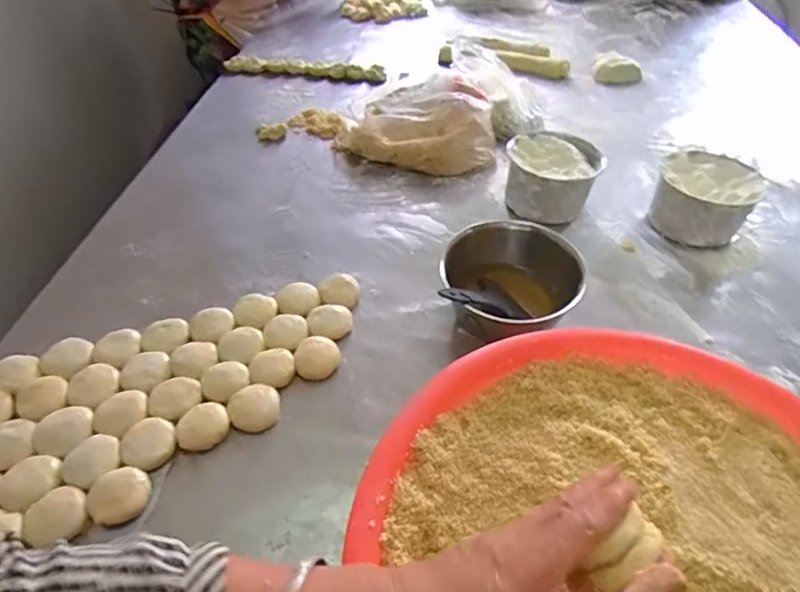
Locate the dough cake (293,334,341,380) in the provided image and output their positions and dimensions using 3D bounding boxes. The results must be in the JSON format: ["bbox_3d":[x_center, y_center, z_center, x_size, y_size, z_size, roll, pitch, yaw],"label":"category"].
[{"bbox_3d":[-0.104,0.075,0.646,0.055,0.013,0.053,-22,52,-18],"label":"dough cake"}]

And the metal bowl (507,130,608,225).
[{"bbox_3d":[0.244,-0.189,0.841,0.140,0.094,0.140,0,48,0],"label":"metal bowl"}]

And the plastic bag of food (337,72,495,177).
[{"bbox_3d":[0.031,-0.298,0.913,0.267,0.117,0.118,-3,48,-2],"label":"plastic bag of food"}]

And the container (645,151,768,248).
[{"bbox_3d":[0.471,-0.155,0.801,0.135,0.081,0.148,32,56,26],"label":"container"}]

